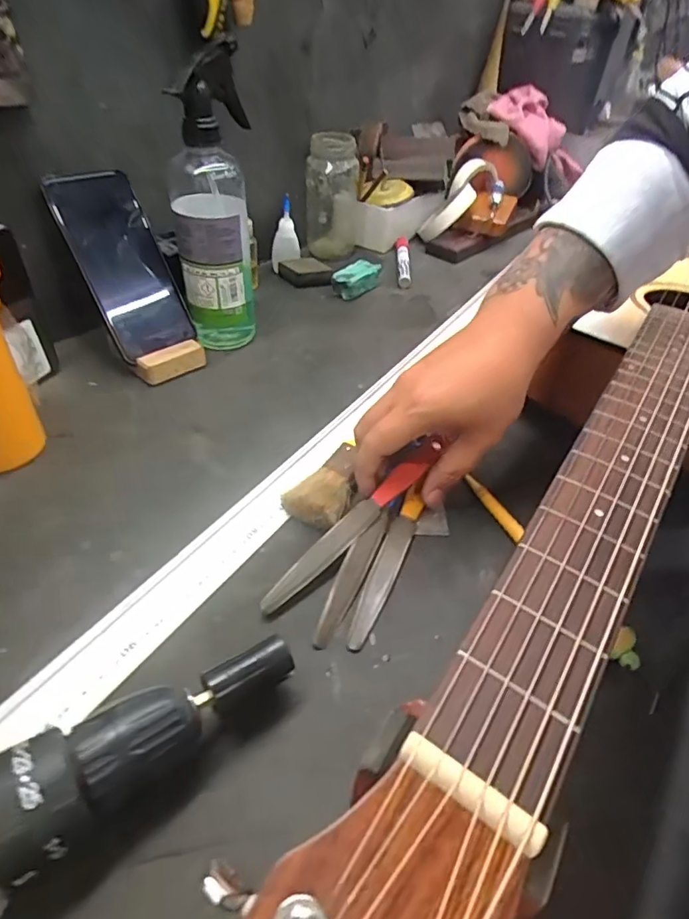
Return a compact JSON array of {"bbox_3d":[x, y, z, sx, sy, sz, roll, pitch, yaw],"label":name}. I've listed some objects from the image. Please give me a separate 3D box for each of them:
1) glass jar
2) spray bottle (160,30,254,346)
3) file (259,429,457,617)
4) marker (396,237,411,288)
[{"bbox_3d":[-0.016,-0.339,0.674,0.067,0.146,0.065,3,42,-3],"label":"glass jar"},{"bbox_3d":[-0.117,-0.217,0.464,0.070,0.223,0.084,-8,44,-14],"label":"spray bottle"},{"bbox_3d":[0.011,0.038,0.342,0.016,0.006,0.171,33,56,27],"label":"file"},{"bbox_3d":[0.078,-0.267,0.688,0.016,0.020,0.148,5,42,0],"label":"marker"}]

